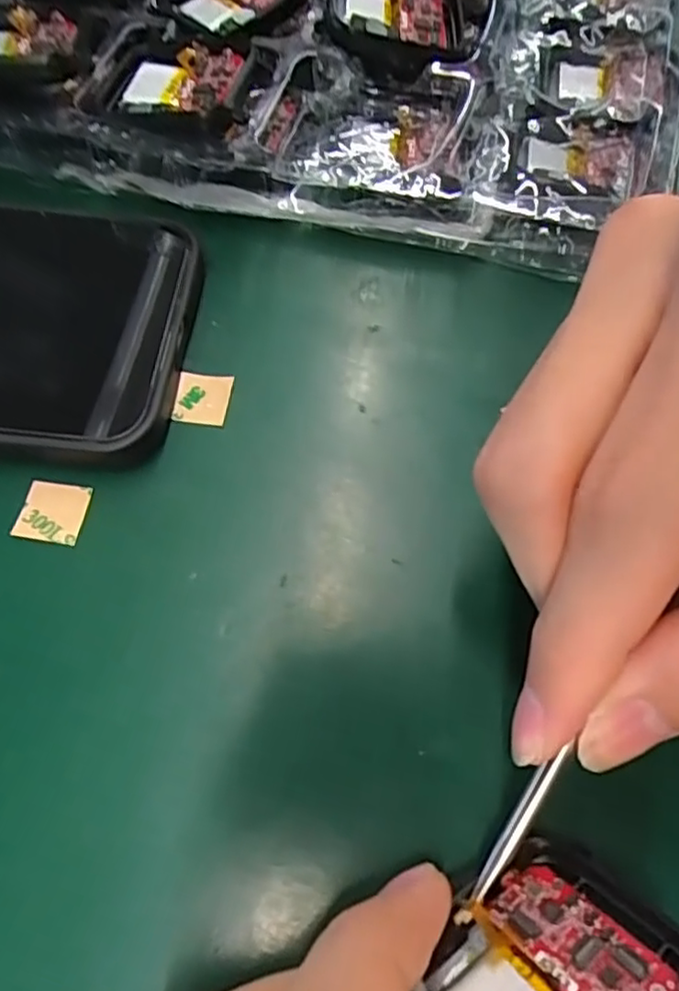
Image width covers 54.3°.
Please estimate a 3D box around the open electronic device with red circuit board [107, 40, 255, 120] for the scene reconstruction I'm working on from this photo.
[{"bbox_3d":[-0.048,-0.119,0.192,0.041,0.009,0.034,11,63,6],"label":"open electronic device with red circuit board"}]

